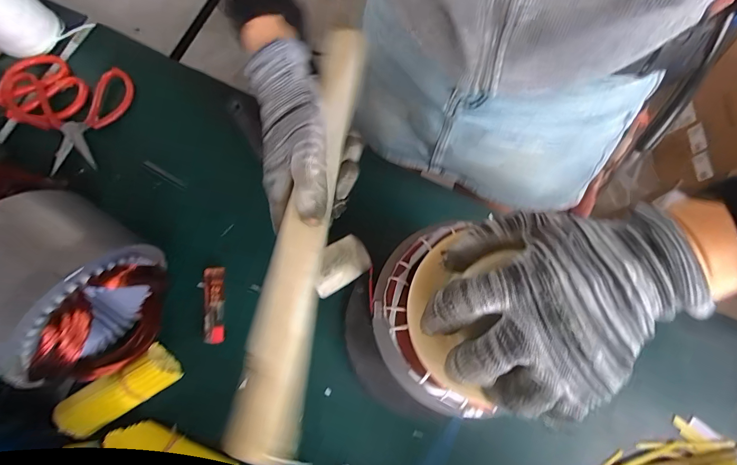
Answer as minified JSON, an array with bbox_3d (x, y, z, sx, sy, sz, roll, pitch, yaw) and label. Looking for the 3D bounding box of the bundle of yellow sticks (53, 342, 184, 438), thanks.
[{"bbox_3d":[-0.270,0.172,0.394,0.116,0.037,0.048,-33,81,-7],"label":"bundle of yellow sticks"}]

